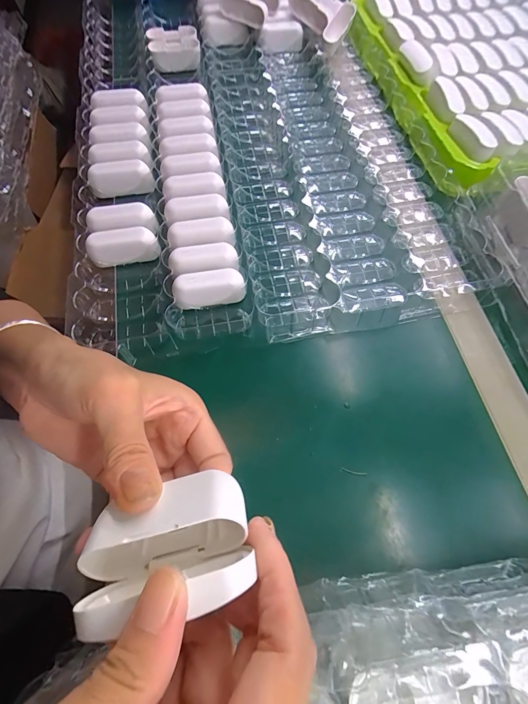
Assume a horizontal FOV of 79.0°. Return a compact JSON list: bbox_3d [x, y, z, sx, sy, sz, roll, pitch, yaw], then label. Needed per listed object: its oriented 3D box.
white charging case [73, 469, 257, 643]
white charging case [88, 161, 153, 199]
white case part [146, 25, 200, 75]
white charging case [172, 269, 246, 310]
[{"bbox_3d":[-0.038,0.075,0.125,0.063,0.029,0.043,-15,64,-10],"label":"white charging case"},{"bbox_3d":[-0.150,-0.180,0.337,0.064,0.024,0.025,-11,67,-6],"label":"white charging case"},{"bbox_3d":[-0.122,-0.410,0.433,0.064,0.027,0.073,-11,67,-6],"label":"white case part"},{"bbox_3d":[-0.049,-0.055,0.288,0.061,0.033,0.021,-7,67,-5],"label":"white charging case"}]

